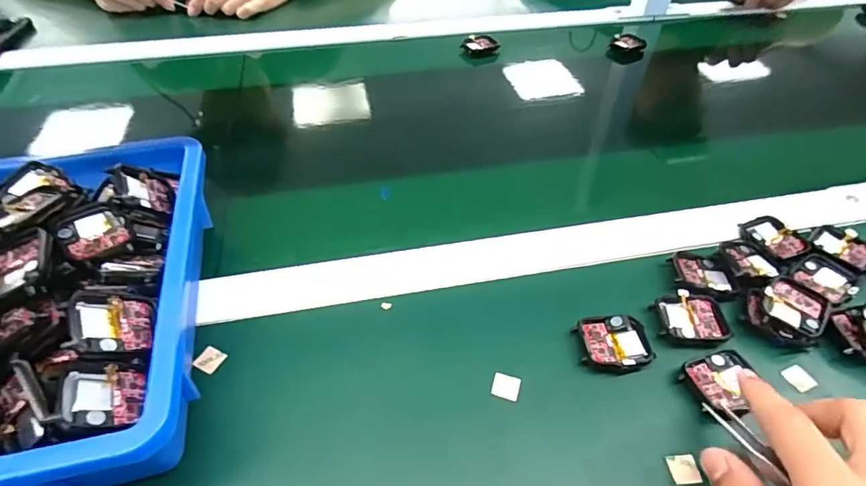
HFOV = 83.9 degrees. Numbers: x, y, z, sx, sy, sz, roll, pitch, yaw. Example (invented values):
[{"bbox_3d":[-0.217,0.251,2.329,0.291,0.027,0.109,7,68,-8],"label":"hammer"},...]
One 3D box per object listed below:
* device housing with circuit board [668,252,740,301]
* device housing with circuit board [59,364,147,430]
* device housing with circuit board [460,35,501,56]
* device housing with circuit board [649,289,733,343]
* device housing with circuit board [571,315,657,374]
[{"bbox_3d":[0.199,0.023,0.355,0.041,0.005,0.043,-4,46,-4],"label":"device housing with circuit board"},{"bbox_3d":[-0.161,0.077,0.235,0.006,0.036,0.037,-46,45,18],"label":"device housing with circuit board"},{"bbox_3d":[0.063,-0.265,0.648,0.048,0.014,0.032,-2,46,-2],"label":"device housing with circuit board"},{"bbox_3d":[0.177,0.049,0.328,0.047,0.005,0.037,-1,46,-1],"label":"device housing with circuit board"},{"bbox_3d":[0.118,0.065,0.314,0.046,0.007,0.038,0,46,0],"label":"device housing with circuit board"}]

